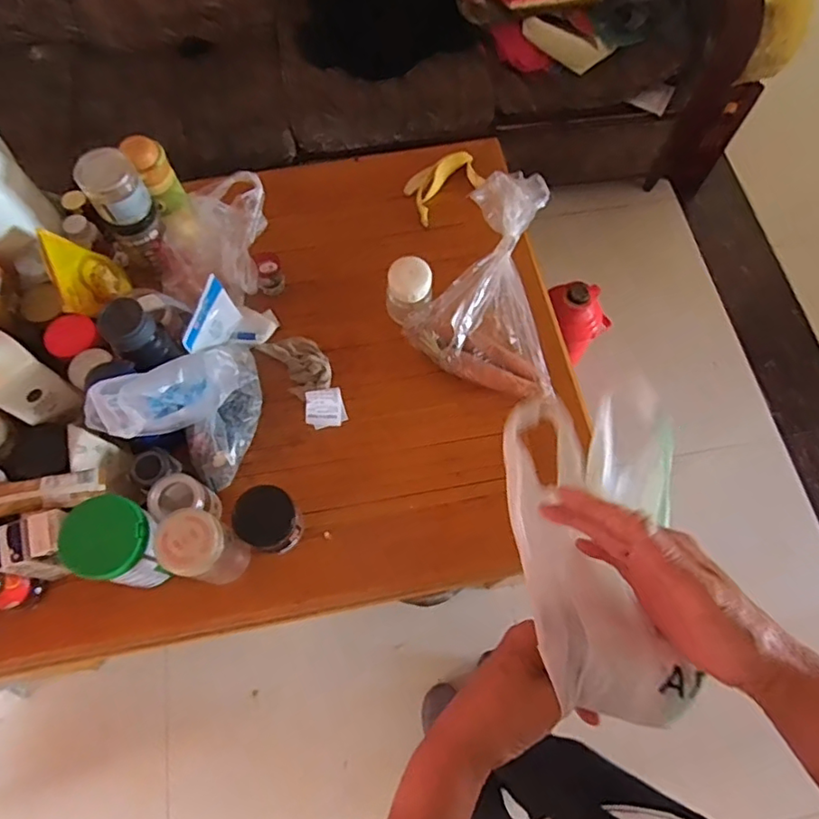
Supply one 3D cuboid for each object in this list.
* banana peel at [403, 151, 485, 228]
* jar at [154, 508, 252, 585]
[{"bbox_3d":[0.070,-0.427,1.094,0.156,0.030,0.097,-31,72,-12],"label":"banana peel"},{"bbox_3d":[-0.276,0.188,0.778,0.083,0.149,0.073,20,70,7],"label":"jar"}]

